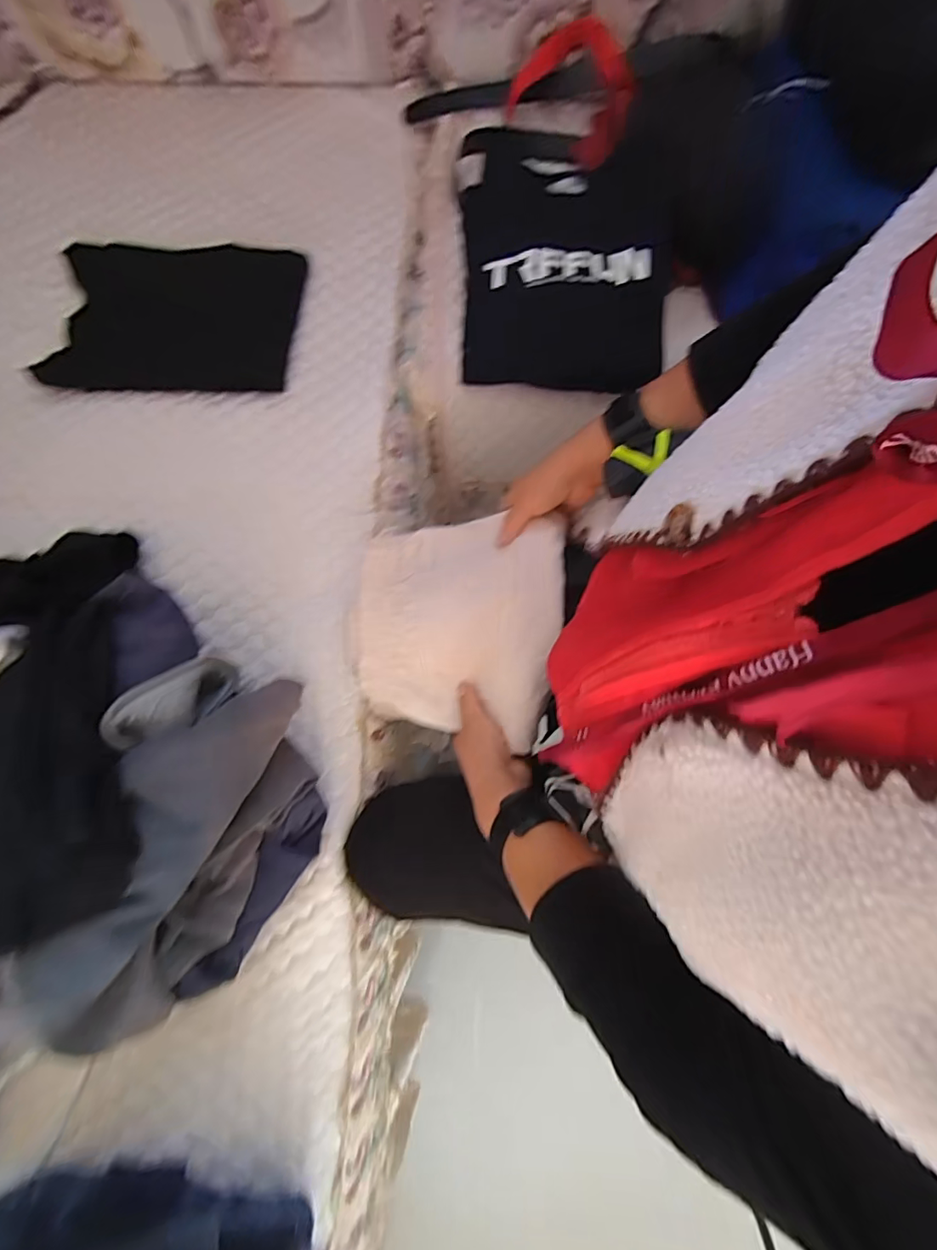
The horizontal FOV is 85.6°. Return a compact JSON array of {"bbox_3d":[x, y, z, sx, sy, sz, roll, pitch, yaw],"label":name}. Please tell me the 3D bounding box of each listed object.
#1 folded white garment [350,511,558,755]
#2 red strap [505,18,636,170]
[{"bbox_3d":[-0.015,-0.006,0.508,0.209,0.047,0.223,8,75,17],"label":"folded white garment"},{"bbox_3d":[0.157,-0.759,0.724,0.177,0.081,0.147,38,79,10],"label":"red strap"}]

